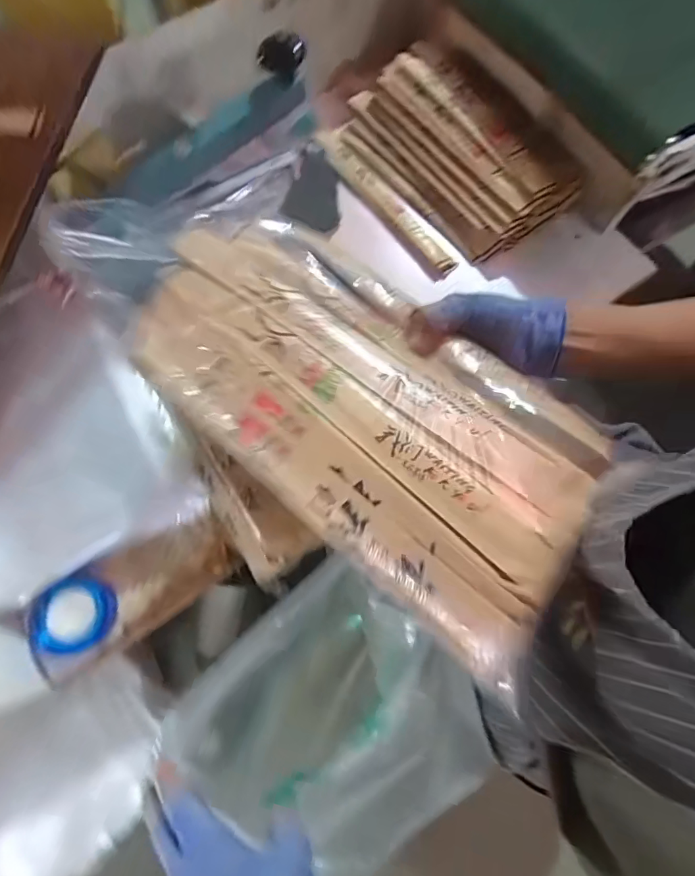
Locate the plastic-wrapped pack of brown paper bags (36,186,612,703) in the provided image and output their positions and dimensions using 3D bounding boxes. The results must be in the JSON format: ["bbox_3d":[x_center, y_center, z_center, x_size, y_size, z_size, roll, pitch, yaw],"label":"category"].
[{"bbox_3d":[-0.005,-0.043,0.267,0.324,0.057,0.165,41,76,12],"label":"plastic-wrapped pack of brown paper bags"}]

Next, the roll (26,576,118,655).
[{"bbox_3d":[-0.256,0.166,0.413,0.069,0.015,0.065,26,66,-23],"label":"roll"}]

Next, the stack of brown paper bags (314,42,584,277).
[{"bbox_3d":[0.111,-0.362,0.558,0.180,0.079,0.293,-28,75,-9],"label":"stack of brown paper bags"}]

